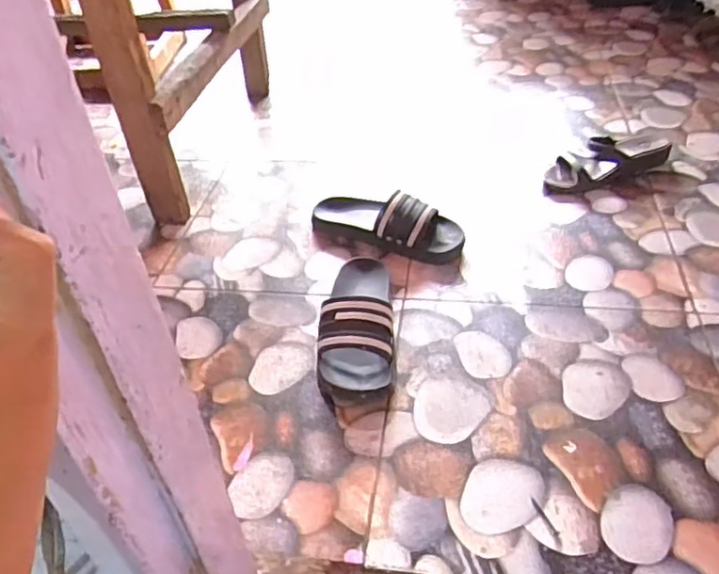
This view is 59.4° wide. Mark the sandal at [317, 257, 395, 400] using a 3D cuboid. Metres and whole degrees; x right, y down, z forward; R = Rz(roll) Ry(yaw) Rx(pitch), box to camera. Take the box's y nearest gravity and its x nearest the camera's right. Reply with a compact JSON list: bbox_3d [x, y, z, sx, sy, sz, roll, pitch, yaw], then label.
[{"bbox_3d":[-0.002,0.040,0.859,0.095,0.065,0.248,0,40,5],"label":"sandal"}]

